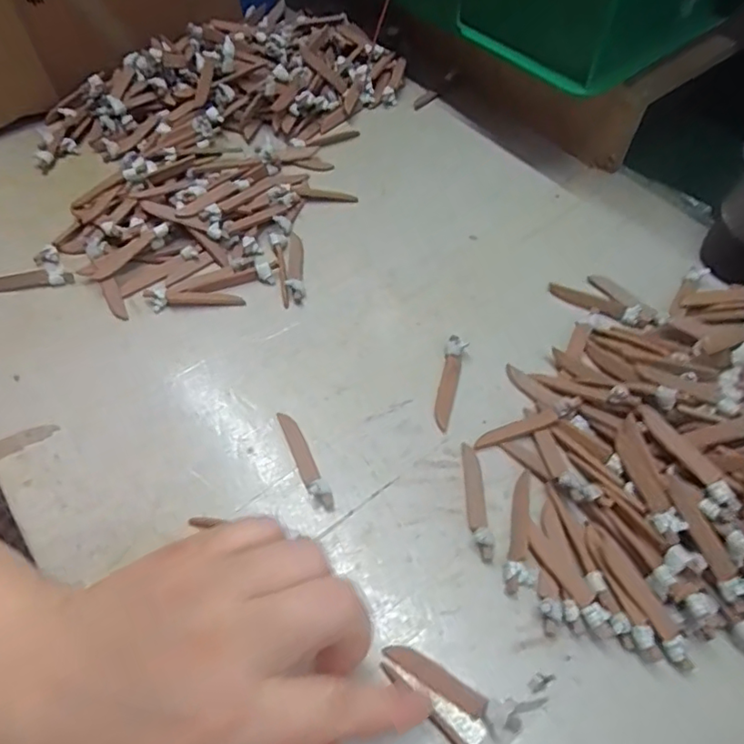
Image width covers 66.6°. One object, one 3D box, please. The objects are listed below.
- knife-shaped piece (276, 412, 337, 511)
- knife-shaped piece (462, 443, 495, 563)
[{"bbox_3d":[-0.034,0.043,0.286,0.010,0.009,0.059,-21,60,-13],"label":"knife-shaped piece"},{"bbox_3d":[0.051,0.061,0.275,0.010,0.010,0.058,-3,57,-2],"label":"knife-shaped piece"}]

